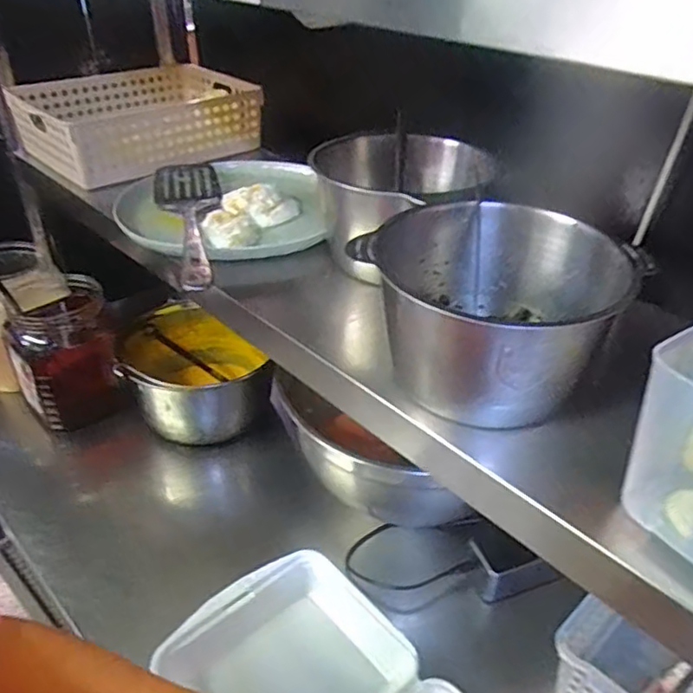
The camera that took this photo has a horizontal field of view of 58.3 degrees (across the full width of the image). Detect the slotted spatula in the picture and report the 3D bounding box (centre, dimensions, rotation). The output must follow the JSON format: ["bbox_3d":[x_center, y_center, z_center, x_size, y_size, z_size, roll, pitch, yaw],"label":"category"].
[{"bbox_3d":[-0.173,-0.143,0.678,0.074,0.031,0.309,-6,35,-11],"label":"slotted spatula"}]

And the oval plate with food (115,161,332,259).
[{"bbox_3d":[-0.145,-0.163,0.717,0.234,0.033,0.250,-3,34,-7],"label":"oval plate with food"}]

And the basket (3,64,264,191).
[{"bbox_3d":[-0.291,-0.321,0.888,0.291,0.092,0.217,-27,43,-36],"label":"basket"}]

